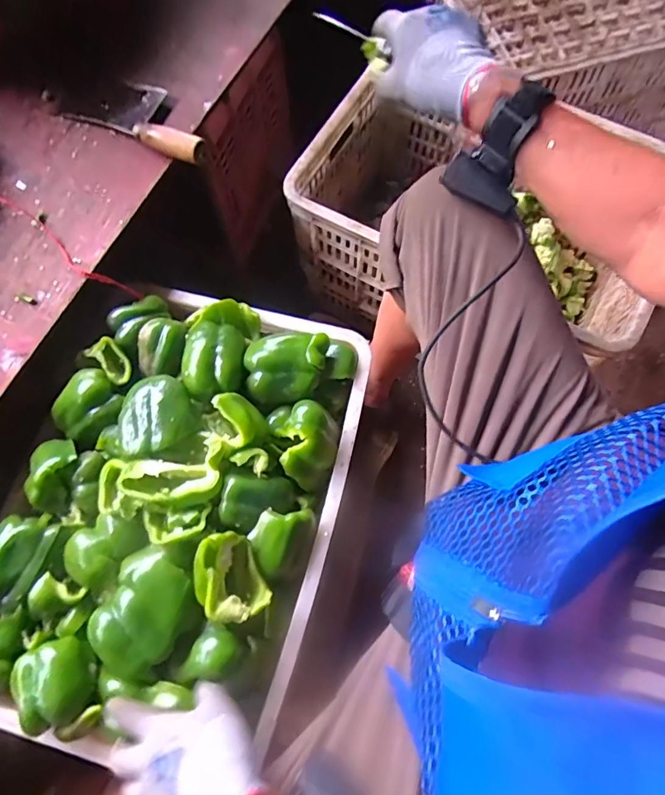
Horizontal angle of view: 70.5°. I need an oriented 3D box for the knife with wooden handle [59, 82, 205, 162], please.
[{"bbox_3d":[-0.245,-0.371,0.612,0.217,0.030,0.087,28,74,10],"label":"knife with wooden handle"}]

